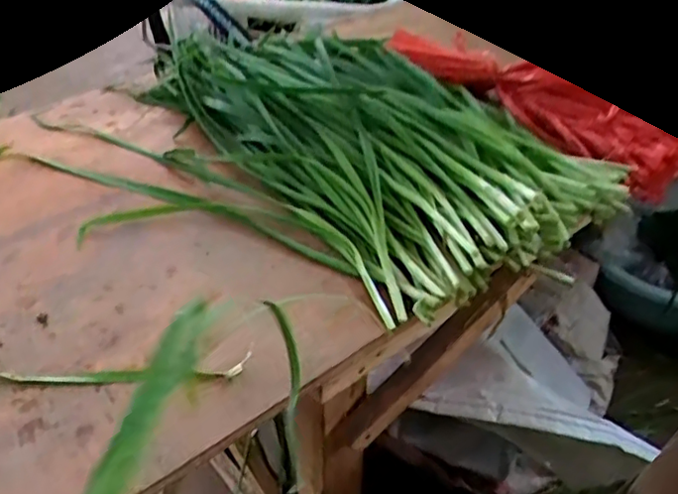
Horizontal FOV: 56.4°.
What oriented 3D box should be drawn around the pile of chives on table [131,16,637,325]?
[{"bbox_3d":[0.014,-0.124,0.572,0.238,0.070,0.454,-30,52,-26],"label":"pile of chives on table"}]

